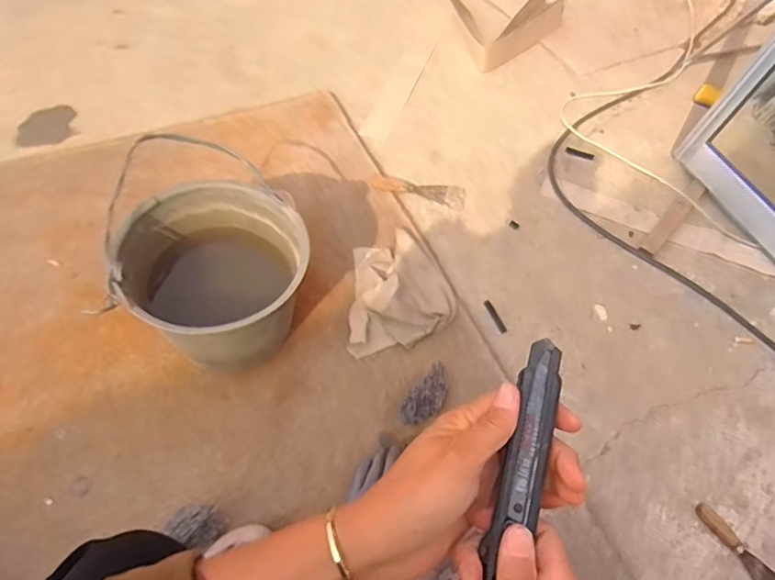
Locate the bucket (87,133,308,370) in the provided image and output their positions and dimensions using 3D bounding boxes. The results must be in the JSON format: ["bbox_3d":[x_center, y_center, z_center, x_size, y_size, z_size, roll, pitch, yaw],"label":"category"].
[{"bbox_3d":[-0.277,-0.016,0.940,0.285,0.216,0.275,-11,59,-13],"label":"bucket"}]

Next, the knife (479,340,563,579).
[{"bbox_3d":[0.085,0.102,0.350,0.027,0.009,0.144,15,75,11],"label":"knife"}]

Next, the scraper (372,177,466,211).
[{"bbox_3d":[0.067,-0.212,1.231,0.200,0.012,0.062,10,57,1],"label":"scraper"}]

